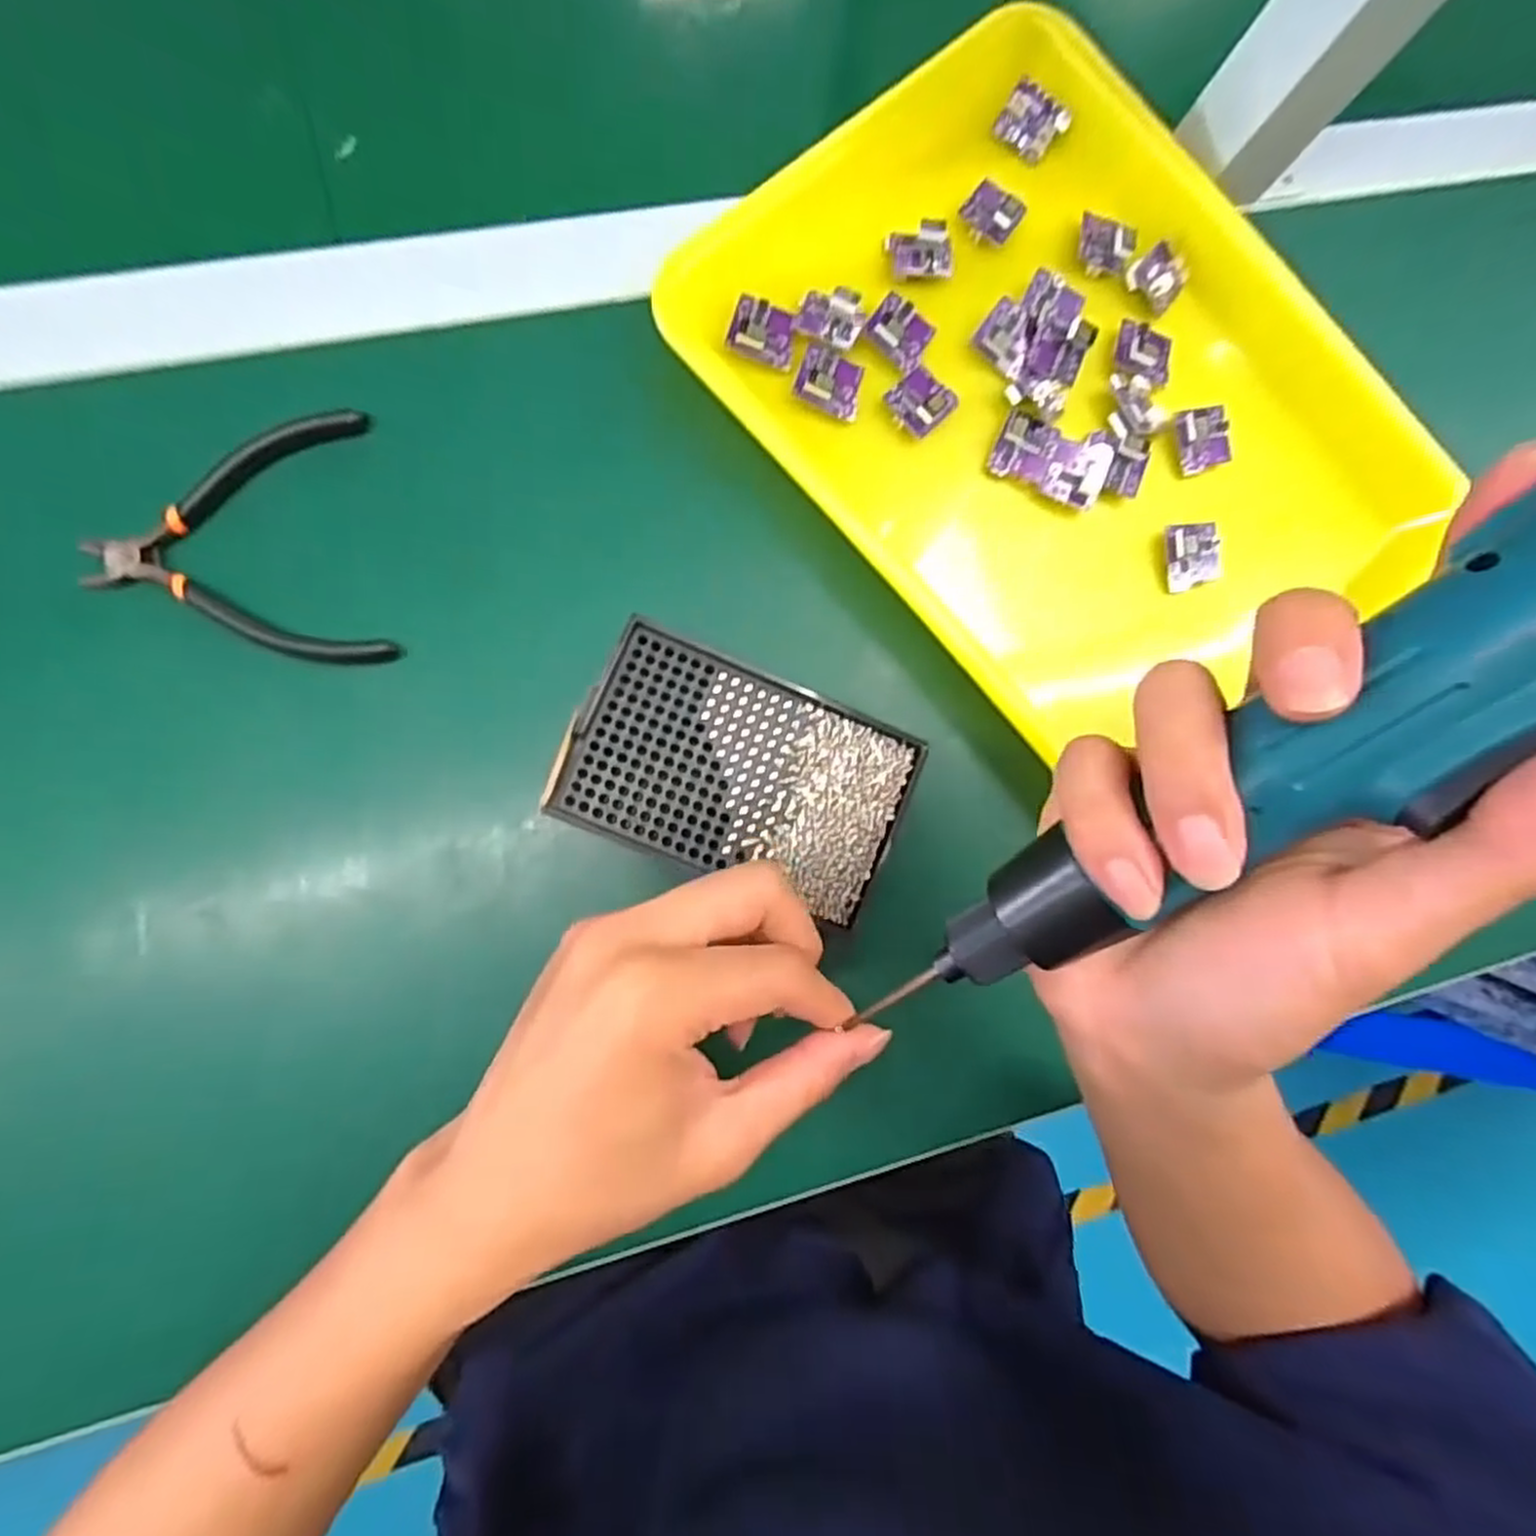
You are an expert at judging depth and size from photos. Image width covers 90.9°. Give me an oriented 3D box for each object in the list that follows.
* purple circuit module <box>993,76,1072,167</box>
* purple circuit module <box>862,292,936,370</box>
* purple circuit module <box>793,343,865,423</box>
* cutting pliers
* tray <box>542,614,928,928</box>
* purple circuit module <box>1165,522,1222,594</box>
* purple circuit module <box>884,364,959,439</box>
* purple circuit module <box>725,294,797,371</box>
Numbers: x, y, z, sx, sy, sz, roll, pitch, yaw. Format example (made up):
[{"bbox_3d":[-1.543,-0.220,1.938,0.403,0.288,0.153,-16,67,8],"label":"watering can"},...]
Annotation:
[{"bbox_3d":[0.127,-0.311,0.364,0.030,0.004,0.027,33,111,-8],"label":"purple circuit module"},{"bbox_3d":[0.060,-0.197,0.338,0.027,0.010,0.026,29,82,-5],"label":"purple circuit module"},{"bbox_3d":[0.029,-0.172,0.333,0.029,0.008,0.027,18,83,-6],"label":"purple circuit module"},{"bbox_3d":[-0.211,-0.089,0.300,0.105,0.014,0.105,-10,84,-13],"label":"cutting pliers"},{"bbox_3d":[-0.013,0.002,0.326,0.136,0.033,0.085,23,83,-5],"label":"tray"},{"bbox_3d":[0.201,-0.100,0.356,0.024,0.011,0.030,-6,86,-8],"label":"purple circuit module"},{"bbox_3d":[0.071,-0.167,0.339,0.030,0.010,0.026,-45,92,-9],"label":"purple circuit module"},{"bbox_3d":[-0.002,-0.193,0.330,0.028,0.008,0.028,11,84,-7],"label":"purple circuit module"}]

